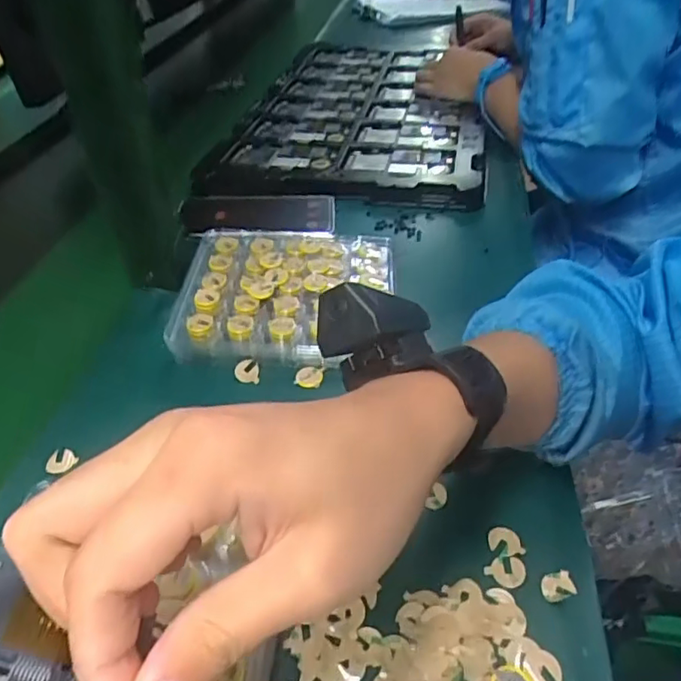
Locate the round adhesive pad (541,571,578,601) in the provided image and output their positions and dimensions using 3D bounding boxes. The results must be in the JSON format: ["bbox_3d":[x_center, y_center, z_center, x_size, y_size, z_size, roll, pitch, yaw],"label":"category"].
[{"bbox_3d":[0.116,0.130,0.304,0.018,0.004,0.014,-12,41,-9],"label":"round adhesive pad"}]

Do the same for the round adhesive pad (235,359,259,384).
[{"bbox_3d":[-0.071,0.023,0.431,0.020,0.018,0.004,8,10,19],"label":"round adhesive pad"}]

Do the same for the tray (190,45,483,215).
[{"bbox_3d":[0.031,-0.339,0.788,0.308,0.032,0.530,3,41,8],"label":"tray"}]

